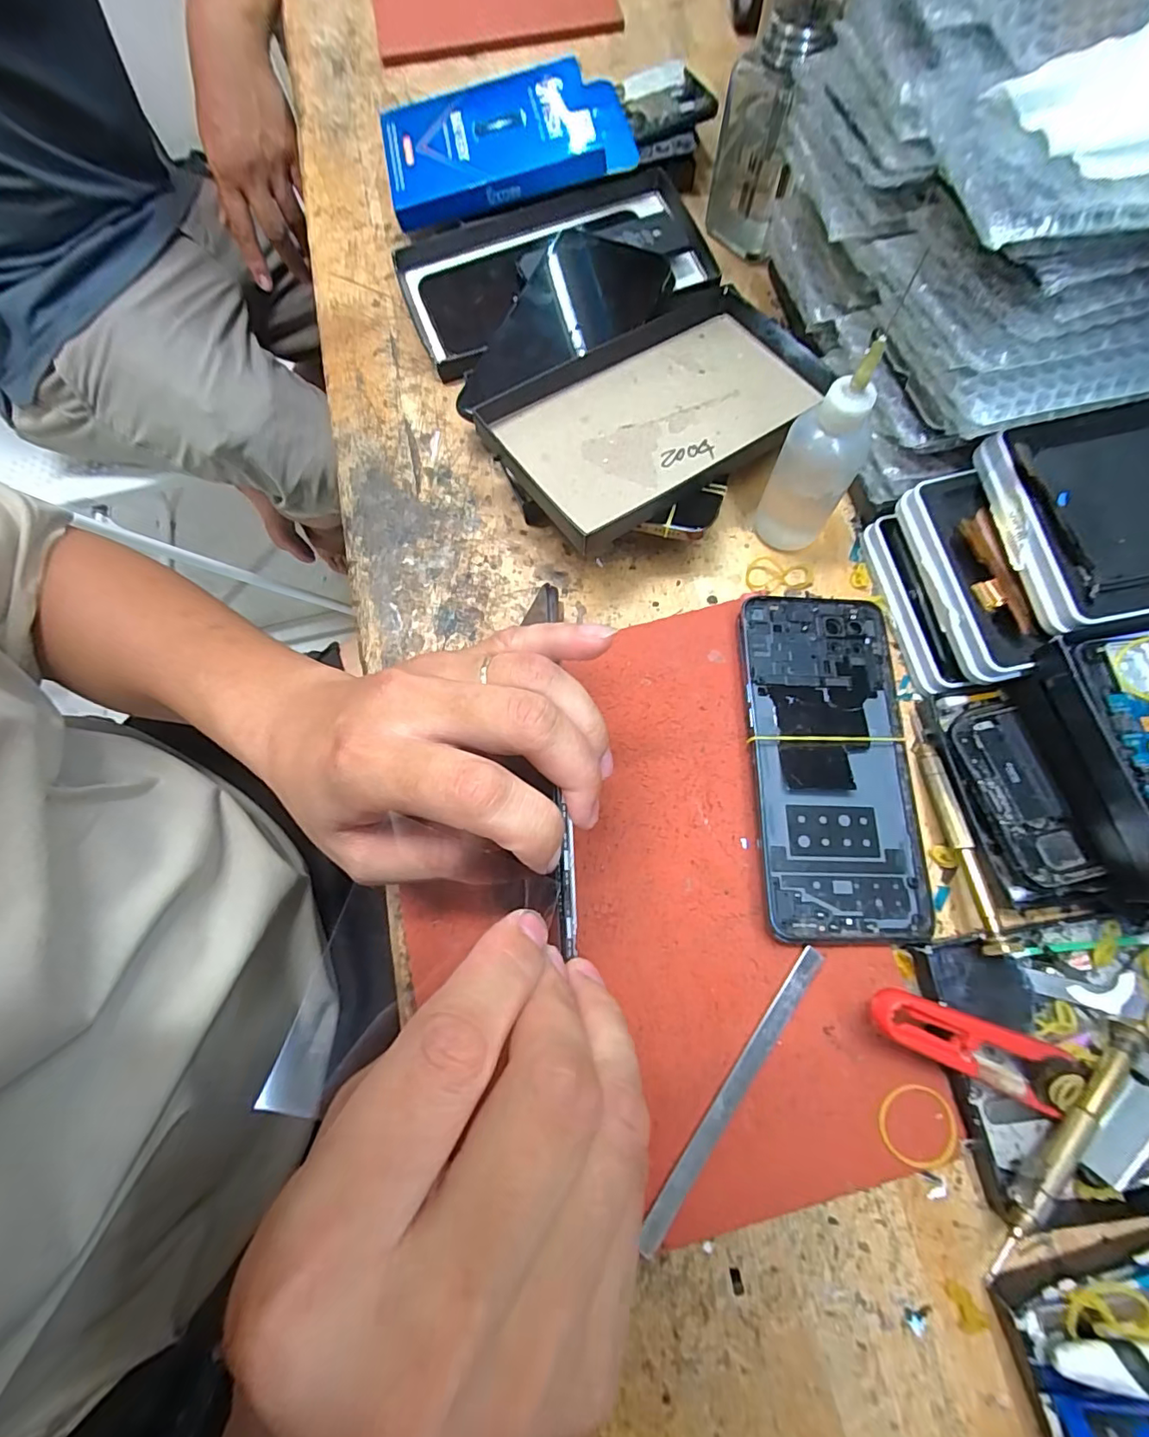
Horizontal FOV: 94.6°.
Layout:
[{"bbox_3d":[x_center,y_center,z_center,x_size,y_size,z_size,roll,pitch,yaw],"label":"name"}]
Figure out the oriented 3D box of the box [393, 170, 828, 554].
[{"bbox_3d":[0.017,-0.224,0.313,0.185,0.045,0.264,-24,74,-5],"label":"box"}]

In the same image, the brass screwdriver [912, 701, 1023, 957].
[{"bbox_3d":[0.169,0.045,0.239,0.010,0.014,0.112,-2,61,2],"label":"brass screwdriver"}]

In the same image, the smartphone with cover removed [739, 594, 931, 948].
[{"bbox_3d":[0.119,0.018,0.249,0.071,0.013,0.161,1,73,2],"label":"smartphone with cover removed"}]

